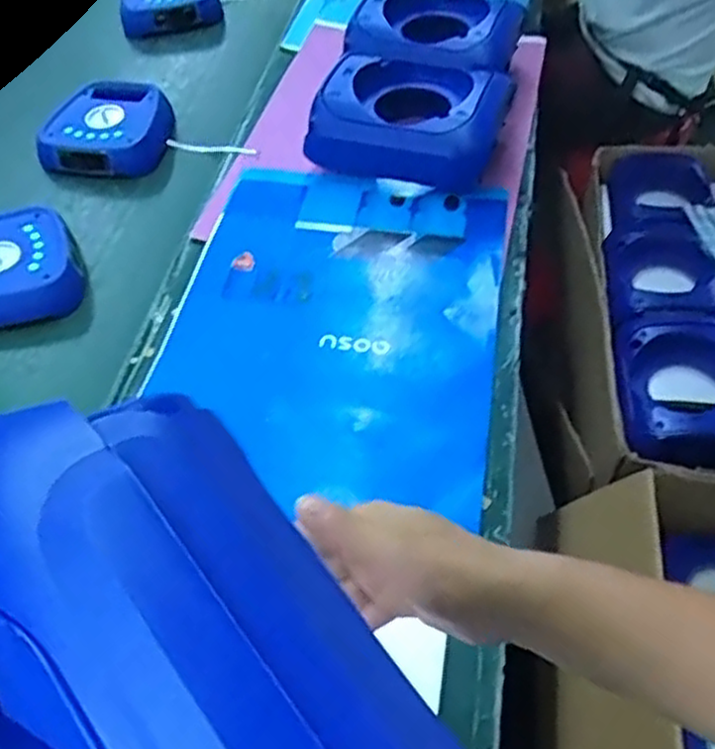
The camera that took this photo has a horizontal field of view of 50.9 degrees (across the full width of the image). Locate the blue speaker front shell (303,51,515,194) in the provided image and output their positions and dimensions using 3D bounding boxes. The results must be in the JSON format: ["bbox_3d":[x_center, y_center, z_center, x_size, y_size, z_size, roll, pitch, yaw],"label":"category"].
[{"bbox_3d":[0.063,-0.307,0.913,0.214,0.098,0.136,16,53,15],"label":"blue speaker front shell"}]

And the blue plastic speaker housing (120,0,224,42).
[{"bbox_3d":[-0.300,-0.591,1.186,0.170,0.062,0.096,-20,52,-14],"label":"blue plastic speaker housing"}]

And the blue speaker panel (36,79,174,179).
[{"bbox_3d":[-0.326,-0.321,0.988,0.154,0.057,0.151,7,51,8],"label":"blue speaker panel"}]

